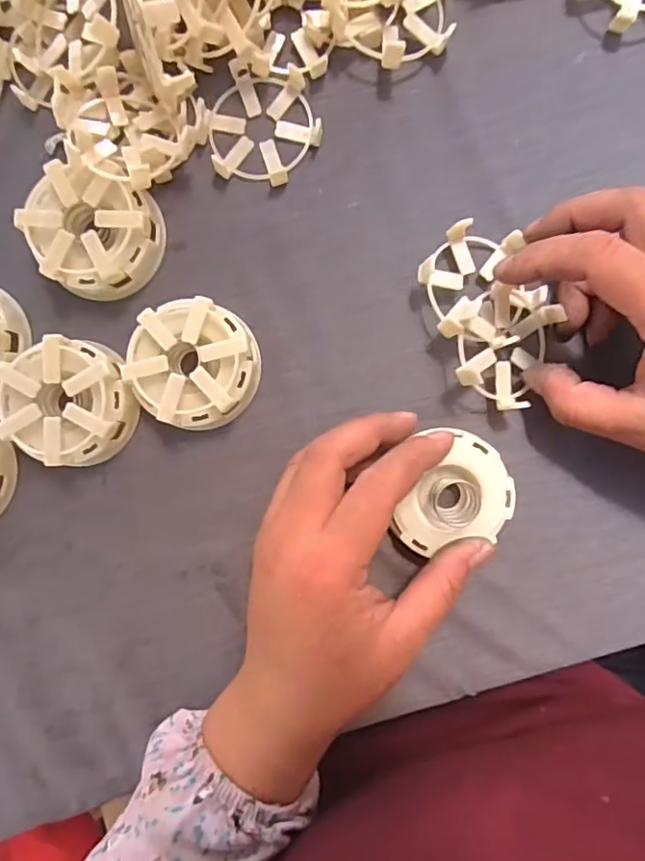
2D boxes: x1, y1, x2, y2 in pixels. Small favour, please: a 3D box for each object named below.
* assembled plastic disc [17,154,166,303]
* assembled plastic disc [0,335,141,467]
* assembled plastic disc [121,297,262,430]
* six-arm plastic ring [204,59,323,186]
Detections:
[{"bbox_3d":[-0.118,-0.100,0.300,0.060,0.031,0.058,0,90,3],"label":"assembled plastic disc"},{"bbox_3d":[-0.131,-0.015,0.301,0.064,0.031,0.063,0,90,3],"label":"assembled plastic disc"},{"bbox_3d":[-0.066,-0.035,0.298,0.063,0.029,0.061,0,90,3],"label":"assembled plastic disc"},{"bbox_3d":[-0.032,-0.162,0.307,0.061,0.009,0.057,0,90,3],"label":"six-arm plastic ring"}]

